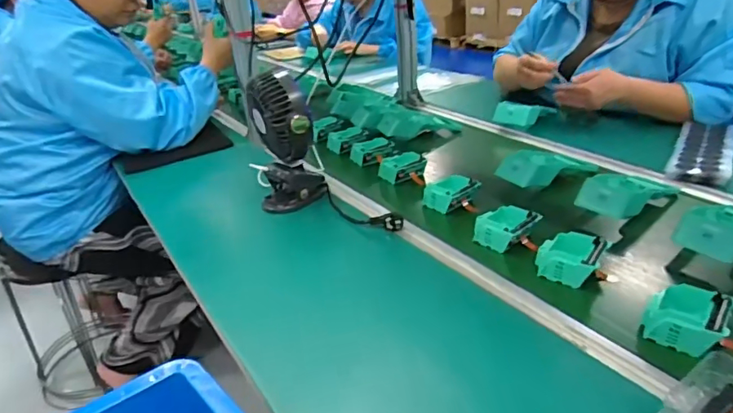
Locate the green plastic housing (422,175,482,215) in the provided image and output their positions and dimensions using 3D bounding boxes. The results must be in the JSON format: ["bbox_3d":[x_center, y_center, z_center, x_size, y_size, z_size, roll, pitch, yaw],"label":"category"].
[{"bbox_3d":[0.146,-0.023,0.906,0.084,0.034,0.063,-18,29,-23],"label":"green plastic housing"}]

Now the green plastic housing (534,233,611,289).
[{"bbox_3d":[0.273,0.068,0.700,0.079,0.035,0.075,13,32,32],"label":"green plastic housing"}]

